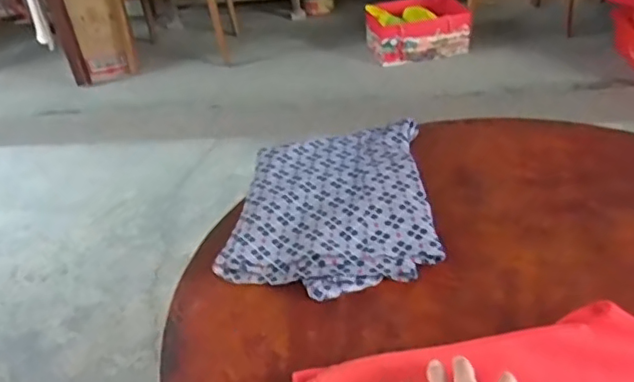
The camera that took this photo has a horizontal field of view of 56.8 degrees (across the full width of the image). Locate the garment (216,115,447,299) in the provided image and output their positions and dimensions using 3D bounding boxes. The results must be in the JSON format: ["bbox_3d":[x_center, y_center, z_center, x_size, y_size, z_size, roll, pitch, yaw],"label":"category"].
[{"bbox_3d":[0.017,0.008,0.825,0.268,0.042,0.340,-5,33,2],"label":"garment"}]

